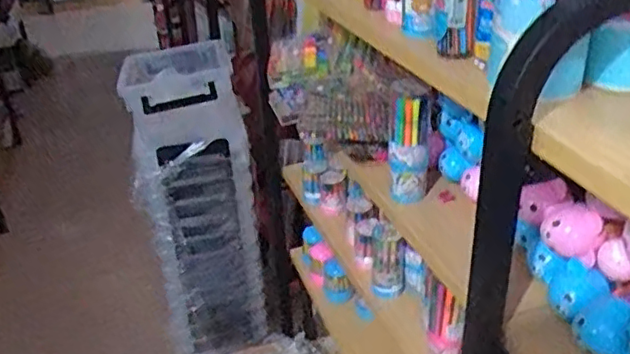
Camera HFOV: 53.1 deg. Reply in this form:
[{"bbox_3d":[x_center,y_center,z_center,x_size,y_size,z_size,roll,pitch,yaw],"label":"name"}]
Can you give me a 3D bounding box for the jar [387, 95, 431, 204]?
[{"bbox_3d":[0.131,-0.034,0.887,0.052,0.156,0.045,5,31,13],"label":"jar"}]

